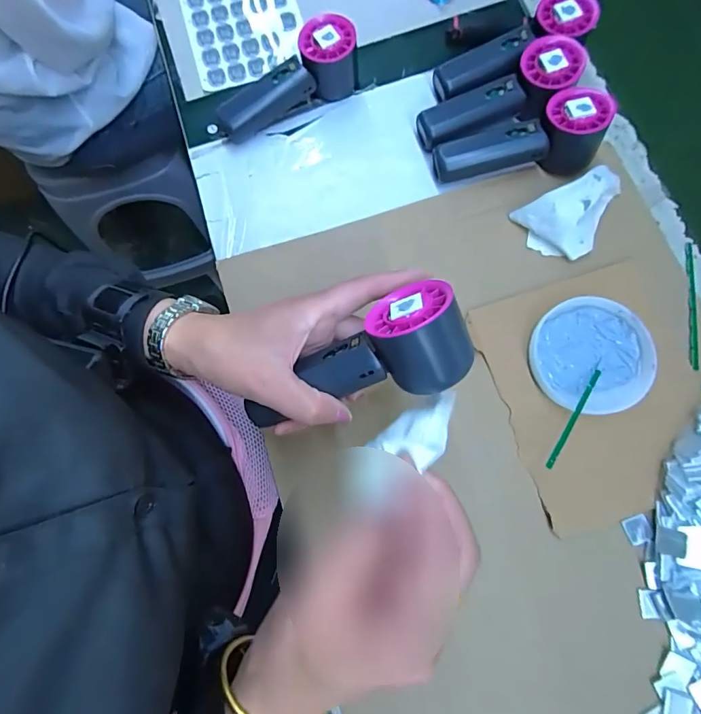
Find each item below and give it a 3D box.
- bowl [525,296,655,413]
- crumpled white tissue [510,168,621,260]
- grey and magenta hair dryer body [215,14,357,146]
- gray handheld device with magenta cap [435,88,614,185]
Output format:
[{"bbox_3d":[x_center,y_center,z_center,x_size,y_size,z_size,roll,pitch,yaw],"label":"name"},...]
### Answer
[{"bbox_3d":[0.208,-0.001,0.375,0.095,0.018,0.098,0,76,1],"label":"bowl"},{"bbox_3d":[0.213,-0.134,0.399,0.102,0.040,0.071,-21,77,-4],"label":"crumpled white tissue"},{"bbox_3d":[-0.067,-0.280,0.438,0.159,0.057,0.049,-27,77,-6],"label":"grey and magenta hair dryer body"},{"bbox_3d":[0.159,-0.209,0.411,0.153,0.056,0.069,2,76,1],"label":"gray handheld device with magenta cap"}]

